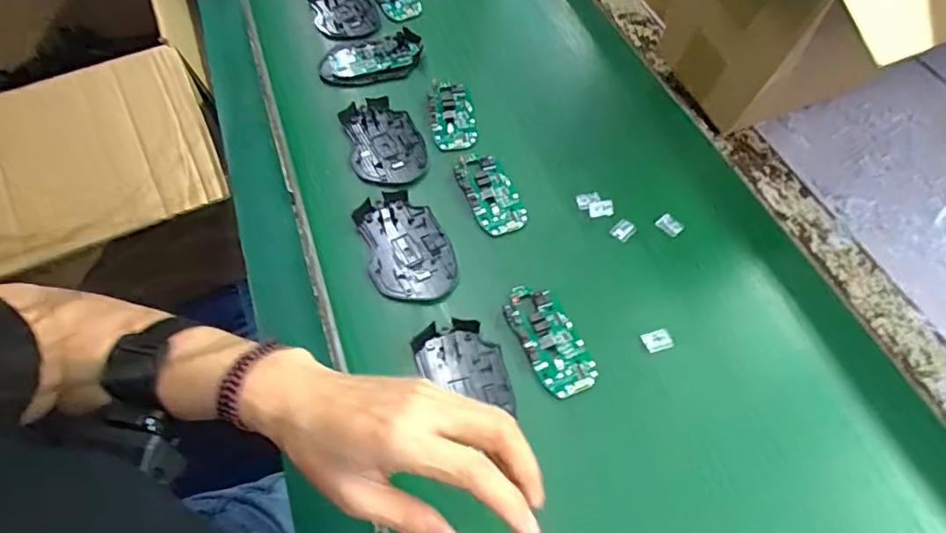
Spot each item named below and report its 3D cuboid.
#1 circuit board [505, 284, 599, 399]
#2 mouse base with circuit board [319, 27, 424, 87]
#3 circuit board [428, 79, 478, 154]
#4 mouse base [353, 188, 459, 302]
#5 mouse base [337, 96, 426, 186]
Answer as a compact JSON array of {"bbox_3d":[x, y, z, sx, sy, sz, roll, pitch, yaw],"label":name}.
[{"bbox_3d":[0.061,0.056,0.449,0.046,0.009,0.097,-23,62,-13],"label":"circuit board"},{"bbox_3d":[-0.108,-0.223,0.604,0.111,0.025,0.059,-16,60,-9],"label":"mouse base with circuit board"},{"bbox_3d":[-0.021,-0.158,0.569,0.046,0.016,0.081,-7,59,-4],"label":"circuit board"},{"bbox_3d":[-0.058,-0.018,0.492,0.071,0.016,0.114,-17,61,-10],"label":"mouse base"},{"bbox_3d":[-0.087,-0.124,0.549,0.071,0.017,0.102,-14,60,-8],"label":"mouse base"}]

